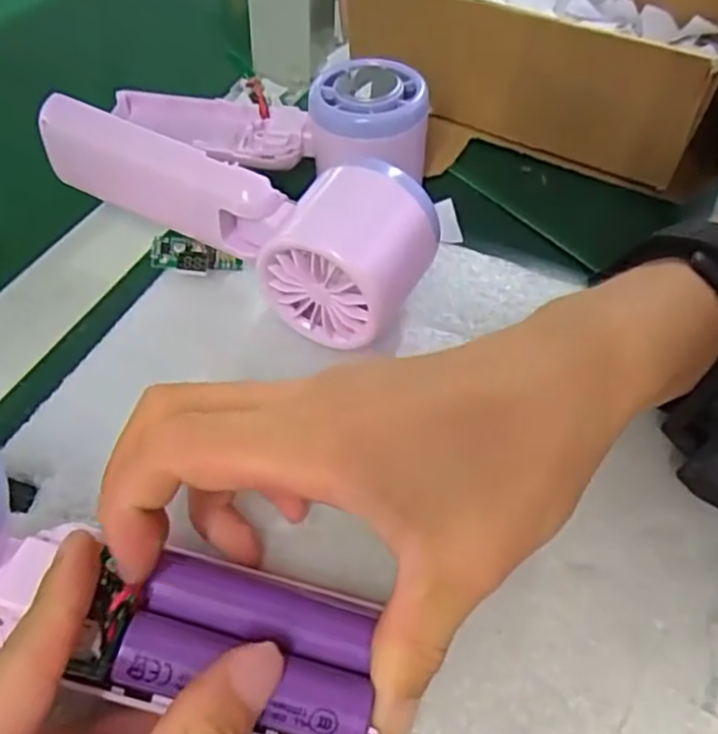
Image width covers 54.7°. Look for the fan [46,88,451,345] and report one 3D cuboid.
[{"bbox_3d":[-0.048,-0.064,0.289,0.160,0.061,0.055,28,53,20],"label":"fan"}]

